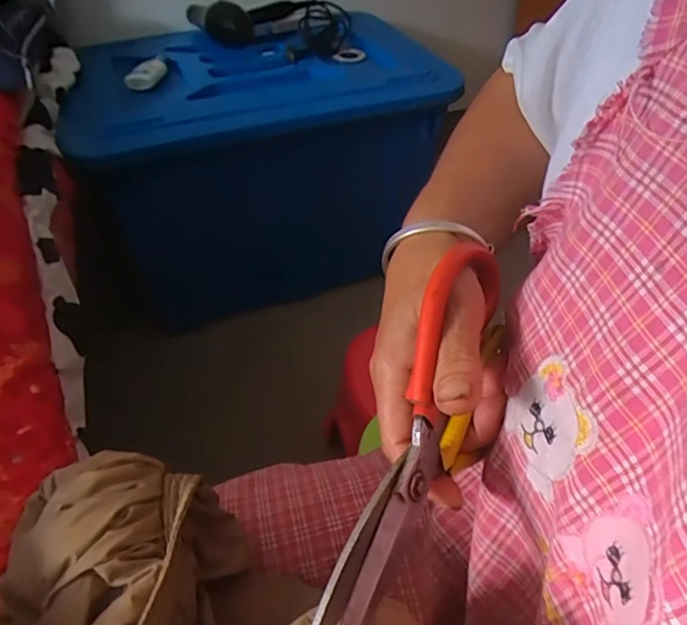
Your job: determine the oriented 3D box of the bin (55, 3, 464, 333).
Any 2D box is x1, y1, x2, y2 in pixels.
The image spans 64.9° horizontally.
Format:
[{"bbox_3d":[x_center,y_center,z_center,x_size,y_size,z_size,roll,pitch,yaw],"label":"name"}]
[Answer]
[{"bbox_3d":[-0.186,-0.332,1.282,0.732,0.537,0.501,-20,46,-18],"label":"bin"}]

